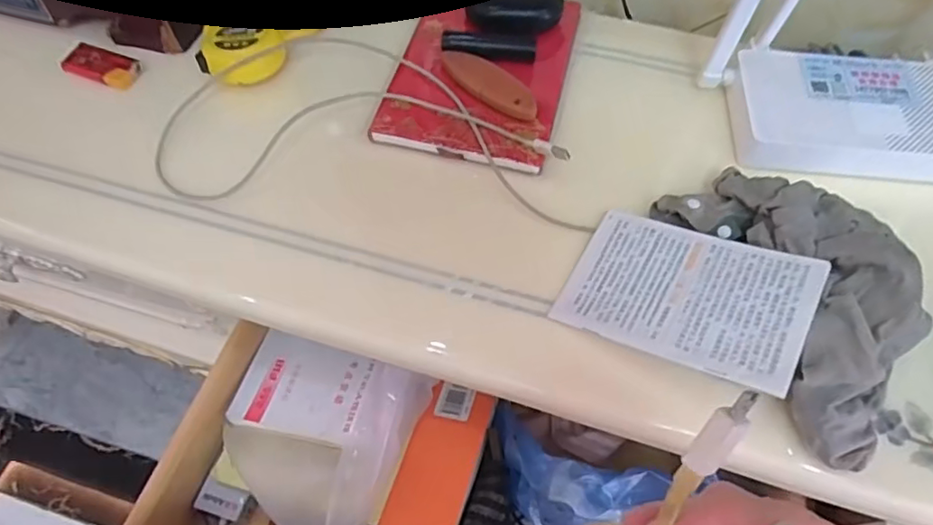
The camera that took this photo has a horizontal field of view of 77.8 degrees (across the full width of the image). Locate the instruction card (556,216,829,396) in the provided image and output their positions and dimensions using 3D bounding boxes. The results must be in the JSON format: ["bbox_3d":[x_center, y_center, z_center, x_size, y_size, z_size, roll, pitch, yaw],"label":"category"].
[{"bbox_3d":[0.145,0.018,0.385,0.150,0.005,0.104,18,58,32],"label":"instruction card"}]

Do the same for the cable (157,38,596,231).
[{"bbox_3d":[-0.074,-0.125,0.477,0.357,0.020,0.183,7,59,4],"label":"cable"}]

